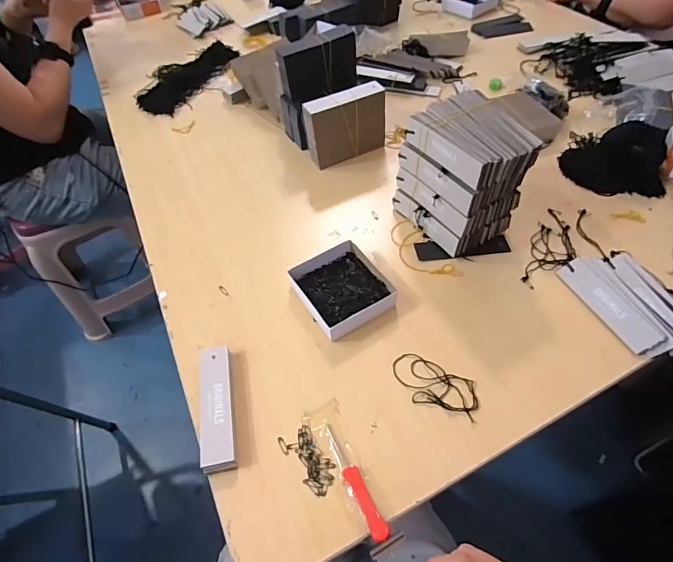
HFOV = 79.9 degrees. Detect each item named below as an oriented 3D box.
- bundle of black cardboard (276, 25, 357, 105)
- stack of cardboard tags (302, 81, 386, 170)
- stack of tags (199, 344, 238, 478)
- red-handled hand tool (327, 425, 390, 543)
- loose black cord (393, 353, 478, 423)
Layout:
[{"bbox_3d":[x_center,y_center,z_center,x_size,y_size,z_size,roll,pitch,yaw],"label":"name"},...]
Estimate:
[{"bbox_3d":[-0.028,-0.347,0.650,0.130,0.081,0.032,-27,57,-17],"label":"bundle of black cardboard"},{"bbox_3d":[0.015,-0.247,0.644,0.128,0.102,0.033,-24,56,-15],"label":"stack of cardboard tags"},{"bbox_3d":[-0.124,0.130,0.418,0.033,0.022,0.127,-10,53,-5],"label":"stack of tags"},{"bbox_3d":[0.017,0.185,0.376,0.015,0.009,0.108,-23,55,-14],"label":"red-handled hand tool"},{"bbox_3d":[0.105,0.110,0.429,0.093,0.004,0.049,20,56,17],"label":"loose black cord"}]

